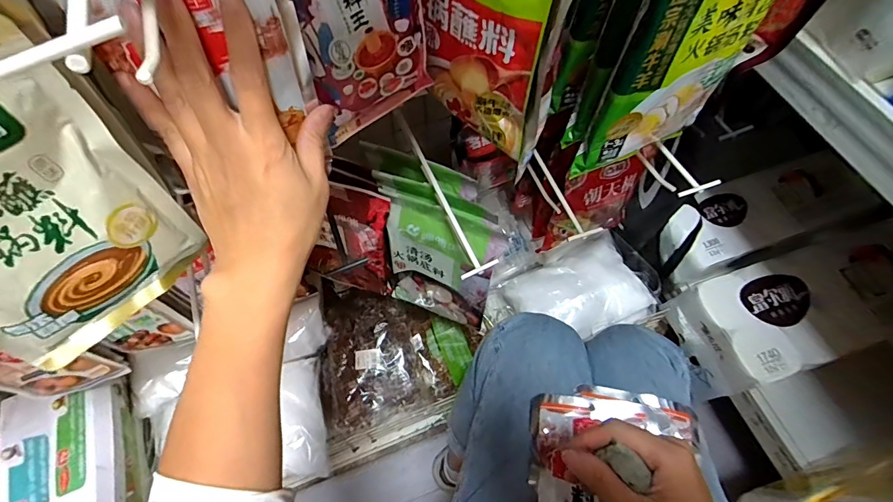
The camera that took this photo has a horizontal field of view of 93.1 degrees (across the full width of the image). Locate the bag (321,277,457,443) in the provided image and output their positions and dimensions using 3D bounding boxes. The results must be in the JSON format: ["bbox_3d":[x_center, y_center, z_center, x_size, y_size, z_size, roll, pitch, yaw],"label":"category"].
[{"bbox_3d":[-0.119,0.159,0.728,0.213,0.072,0.254,-16,64,-10],"label":"bag"}]

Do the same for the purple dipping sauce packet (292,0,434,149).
[{"bbox_3d":[-0.064,-0.175,0.321,0.110,0.166,0.017,-37,52,-19],"label":"purple dipping sauce packet"}]

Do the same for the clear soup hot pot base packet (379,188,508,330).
[{"bbox_3d":[-0.008,0.025,0.555,0.145,0.222,0.016,22,53,15],"label":"clear soup hot pot base packet"}]

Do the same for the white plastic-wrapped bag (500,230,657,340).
[{"bbox_3d":[0.232,0.066,0.764,0.228,0.059,0.171,-16,64,-9],"label":"white plastic-wrapped bag"}]

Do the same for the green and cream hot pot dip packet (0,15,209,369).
[{"bbox_3d":[-0.219,-0.012,0.220,0.029,0.172,0.123,40,69,17],"label":"green and cream hot pot dip packet"}]

